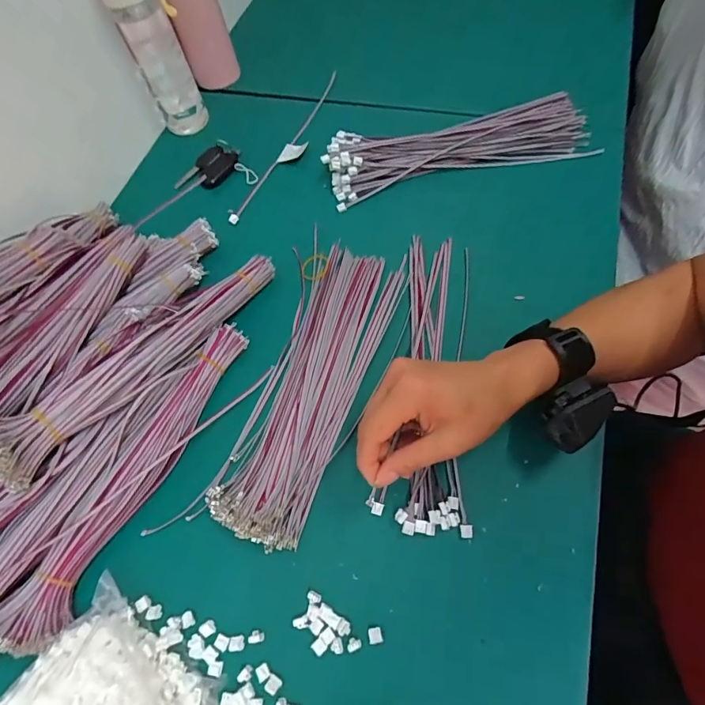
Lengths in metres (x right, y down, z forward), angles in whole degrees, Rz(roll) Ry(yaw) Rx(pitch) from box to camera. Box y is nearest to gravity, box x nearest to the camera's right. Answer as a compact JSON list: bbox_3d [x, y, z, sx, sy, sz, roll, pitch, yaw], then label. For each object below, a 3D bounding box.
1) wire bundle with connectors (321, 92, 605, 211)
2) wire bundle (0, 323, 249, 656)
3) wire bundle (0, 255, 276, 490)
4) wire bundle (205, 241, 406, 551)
[{"bbox_3d":[0.125,-0.254,0.535,0.309,0.037,0.105,-10,63,-1],"label":"wire bundle with connectors"},{"bbox_3d":[-0.180,0.095,0.377,0.051,0.044,0.291,23,67,15],"label":"wire bundle"},{"bbox_3d":[-0.180,-0.007,0.396,0.047,0.031,0.286,32,53,18],"label":"wire bundle"},{"bbox_3d":[-0.036,0.019,0.413,0.084,0.028,0.296,18,66,12],"label":"wire bundle"}]

